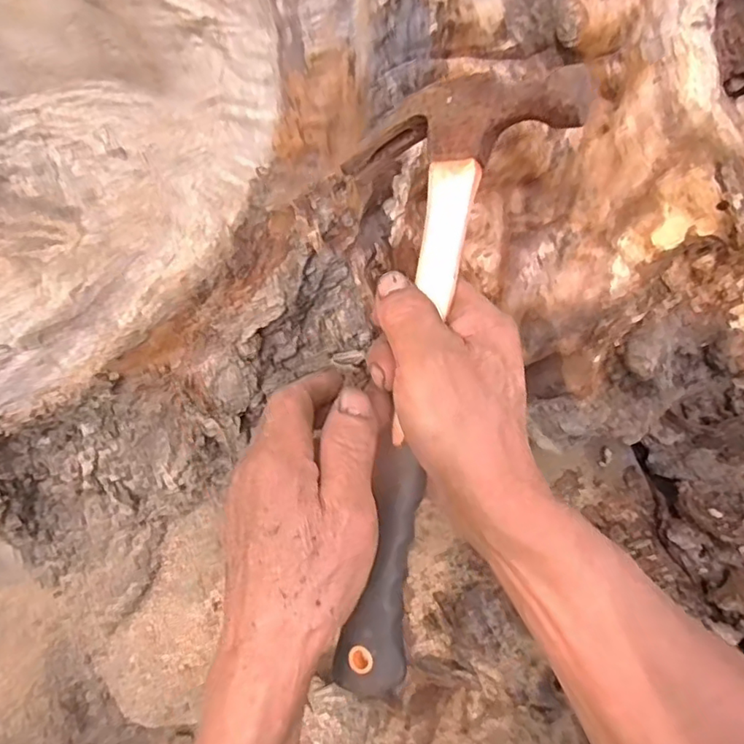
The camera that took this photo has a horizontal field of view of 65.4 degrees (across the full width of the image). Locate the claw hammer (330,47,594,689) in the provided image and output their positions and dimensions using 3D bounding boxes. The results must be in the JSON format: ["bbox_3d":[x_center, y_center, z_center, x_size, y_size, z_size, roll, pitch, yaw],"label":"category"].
[{"bbox_3d":[0.026,0.006,0.308,0.116,0.050,0.323,9,88,11],"label":"claw hammer"}]

